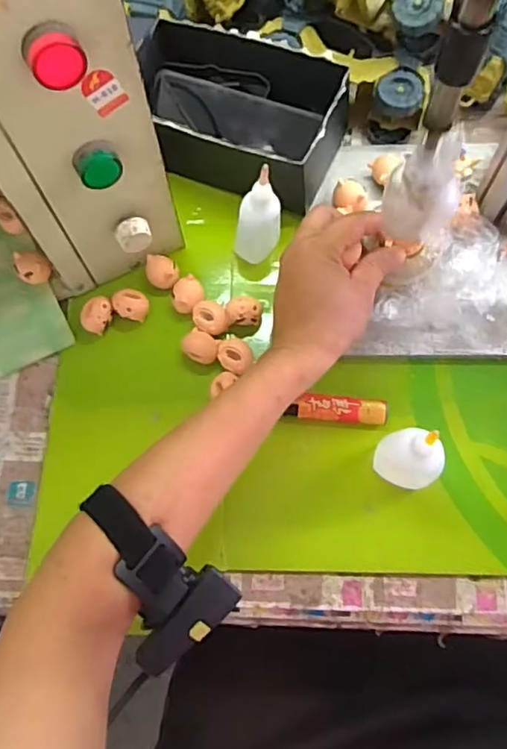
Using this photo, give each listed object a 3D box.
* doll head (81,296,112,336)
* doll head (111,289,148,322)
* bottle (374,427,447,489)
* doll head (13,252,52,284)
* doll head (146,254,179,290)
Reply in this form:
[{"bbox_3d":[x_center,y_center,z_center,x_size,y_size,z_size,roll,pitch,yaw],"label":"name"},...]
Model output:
[{"bbox_3d":[-0.130,-0.048,0.485,0.023,0.023,0.030,16,74,8],"label":"doll head"},{"bbox_3d":[-0.103,-0.058,0.489,0.029,0.022,0.025,19,75,9],"label":"doll head"},{"bbox_3d":[0.109,0.061,0.404,0.042,0.093,0.037,-9,72,1],"label":"bottle"},{"bbox_3d":[-0.183,-0.087,0.482,0.029,0.020,0.025,33,77,12],"label":"doll head"},{"bbox_3d":[-0.078,-0.086,0.497,0.028,0.022,0.025,15,74,8],"label":"doll head"}]

